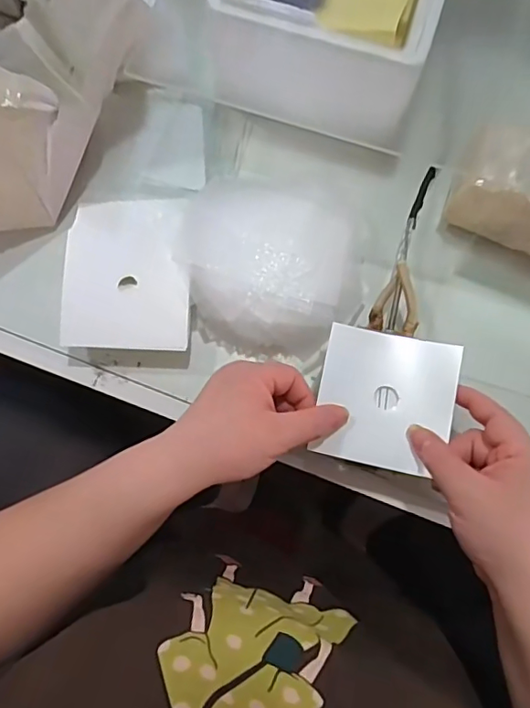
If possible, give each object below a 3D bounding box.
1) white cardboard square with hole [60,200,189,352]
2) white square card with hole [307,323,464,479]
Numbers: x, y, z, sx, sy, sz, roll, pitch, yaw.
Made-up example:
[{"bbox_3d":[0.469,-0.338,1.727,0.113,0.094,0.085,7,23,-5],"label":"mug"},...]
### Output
[{"bbox_3d":[-0.108,-0.061,0.418,0.096,0.008,0.114,1,87,2],"label":"white cardboard square with hole"},{"bbox_3d":[0.086,0.032,0.380,0.092,0.007,0.094,11,81,9],"label":"white square card with hole"}]

